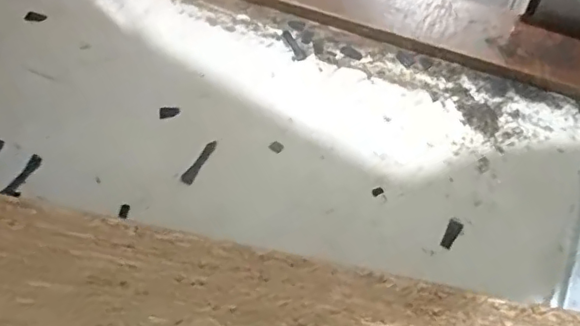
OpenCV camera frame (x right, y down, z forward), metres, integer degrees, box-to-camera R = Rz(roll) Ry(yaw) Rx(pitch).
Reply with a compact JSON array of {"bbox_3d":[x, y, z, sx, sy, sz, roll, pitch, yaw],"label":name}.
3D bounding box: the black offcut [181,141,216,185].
[{"bbox_3d":[-0.083,-0.001,0.506,0.012,0.004,0.047,24,66,16],"label":"black offcut"}]

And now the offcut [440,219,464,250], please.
[{"bbox_3d":[0.133,0.058,0.460,0.011,0.004,0.027,28,67,18],"label":"offcut"}]

